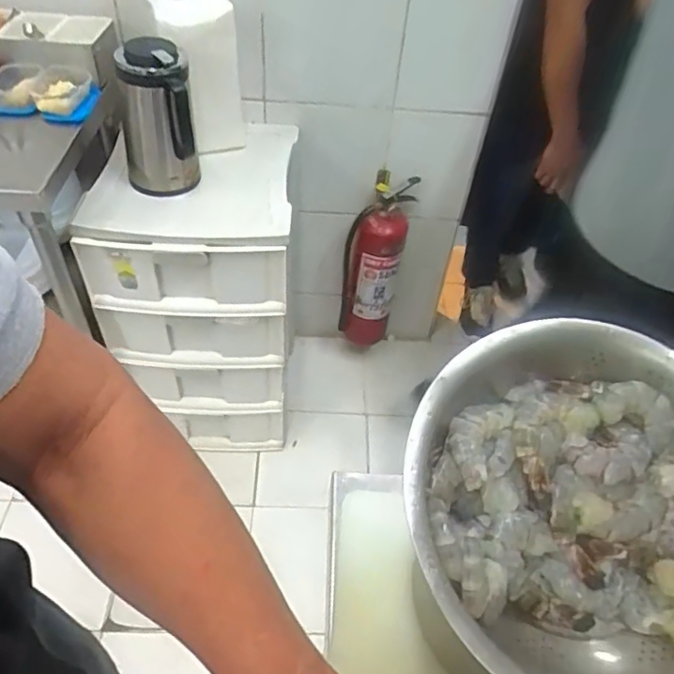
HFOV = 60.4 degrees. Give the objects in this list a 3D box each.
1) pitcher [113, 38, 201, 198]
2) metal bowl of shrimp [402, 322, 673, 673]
[{"bbox_3d":[-0.349,-0.425,1.130,0.137,0.278,0.157,-5,47,-10],"label":"pitcher"},{"bbox_3d":[0.175,0.123,0.401,0.240,0.108,0.249,2,47,-3],"label":"metal bowl of shrimp"}]

